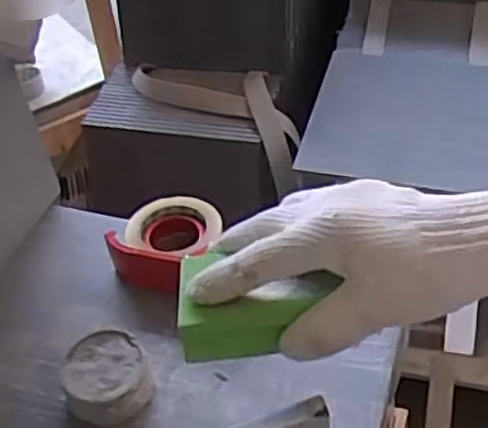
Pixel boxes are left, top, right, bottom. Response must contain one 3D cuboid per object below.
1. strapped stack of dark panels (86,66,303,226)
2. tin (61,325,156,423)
[{"bbox_3d":[-0.081,-0.120,1.282,0.372,0.231,0.177,10,48,15],"label":"strapped stack of dark panels"},{"bbox_3d":[-0.133,0.159,0.711,0.080,0.039,0.093,-21,48,-15],"label":"tin"}]

